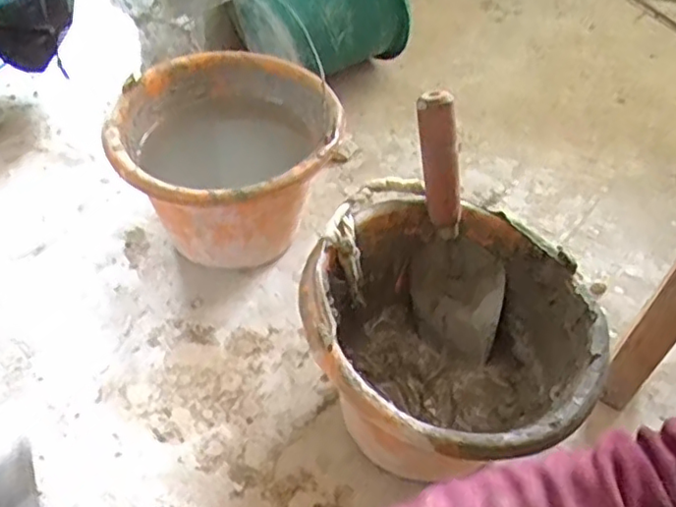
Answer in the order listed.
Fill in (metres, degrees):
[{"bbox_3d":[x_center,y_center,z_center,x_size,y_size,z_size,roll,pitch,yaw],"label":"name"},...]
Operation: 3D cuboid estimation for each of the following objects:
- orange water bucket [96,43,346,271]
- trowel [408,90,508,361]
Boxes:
[{"bbox_3d":[-0.124,-0.103,0.777,0.260,0.182,0.263,2,48,-2],"label":"orange water bucket"},{"bbox_3d":[0.111,-0.024,0.636,0.087,0.277,0.065,12,36,37],"label":"trowel"}]

